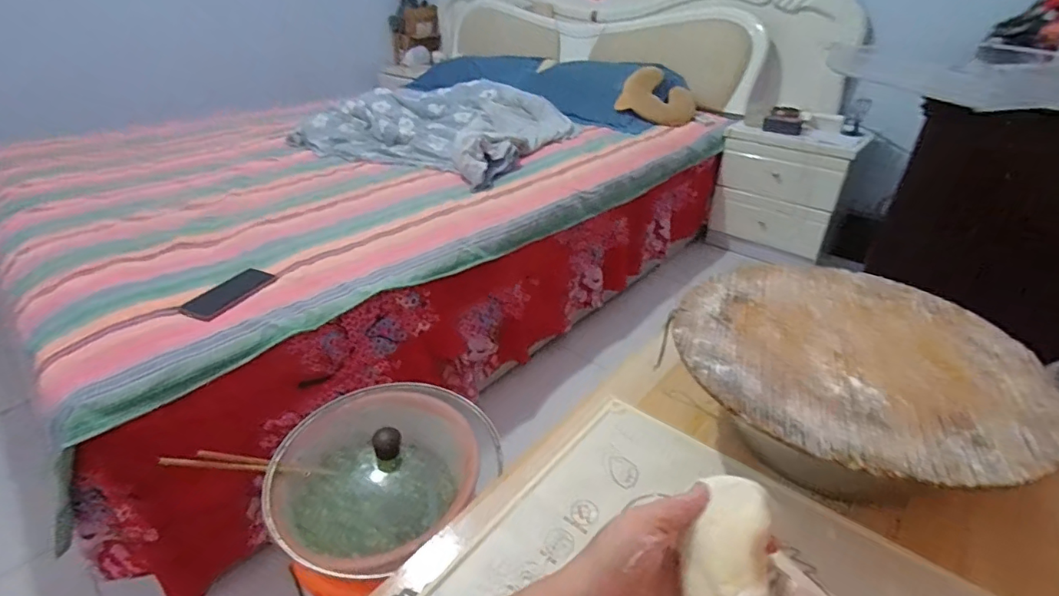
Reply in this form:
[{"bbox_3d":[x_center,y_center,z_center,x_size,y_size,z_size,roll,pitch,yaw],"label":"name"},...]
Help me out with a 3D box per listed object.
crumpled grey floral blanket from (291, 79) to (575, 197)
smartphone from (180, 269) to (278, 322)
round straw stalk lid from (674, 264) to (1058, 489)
[{"bbox_3d":[-0.268,-0.631,1.757,0.786,0.099,0.779,22,42,30],"label":"crumpled grey floral blanket"},{"bbox_3d":[-0.573,-0.009,0.959,0.066,0.016,0.159,16,39,24],"label":"smartphone"},{"bbox_3d":[0.353,0.053,0.552,0.347,0.022,0.355,-2,35,1],"label":"round straw stalk lid"}]

